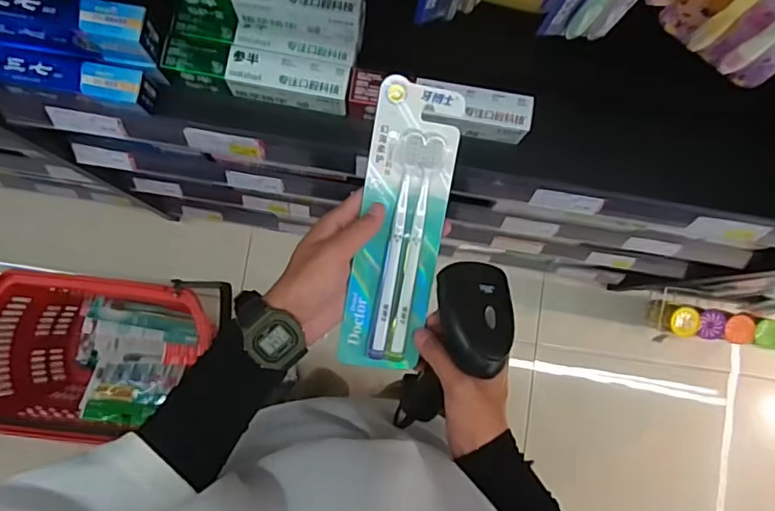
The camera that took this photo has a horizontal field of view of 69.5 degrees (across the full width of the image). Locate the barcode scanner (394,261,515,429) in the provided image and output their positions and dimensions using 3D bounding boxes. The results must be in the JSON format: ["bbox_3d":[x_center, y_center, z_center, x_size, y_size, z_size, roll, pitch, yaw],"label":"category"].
[{"bbox_3d":[0.048,0.101,0.503,0.069,0.198,0.073,22,39,0],"label":"barcode scanner"}]

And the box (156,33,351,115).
[{"bbox_3d":[-0.159,-0.225,0.697,0.224,0.045,0.051,10,83,-2],"label":"box"}]

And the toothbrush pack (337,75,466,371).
[{"bbox_3d":[0.011,-0.019,0.455,0.068,0.019,0.232,9,98,-2],"label":"toothbrush pack"}]

